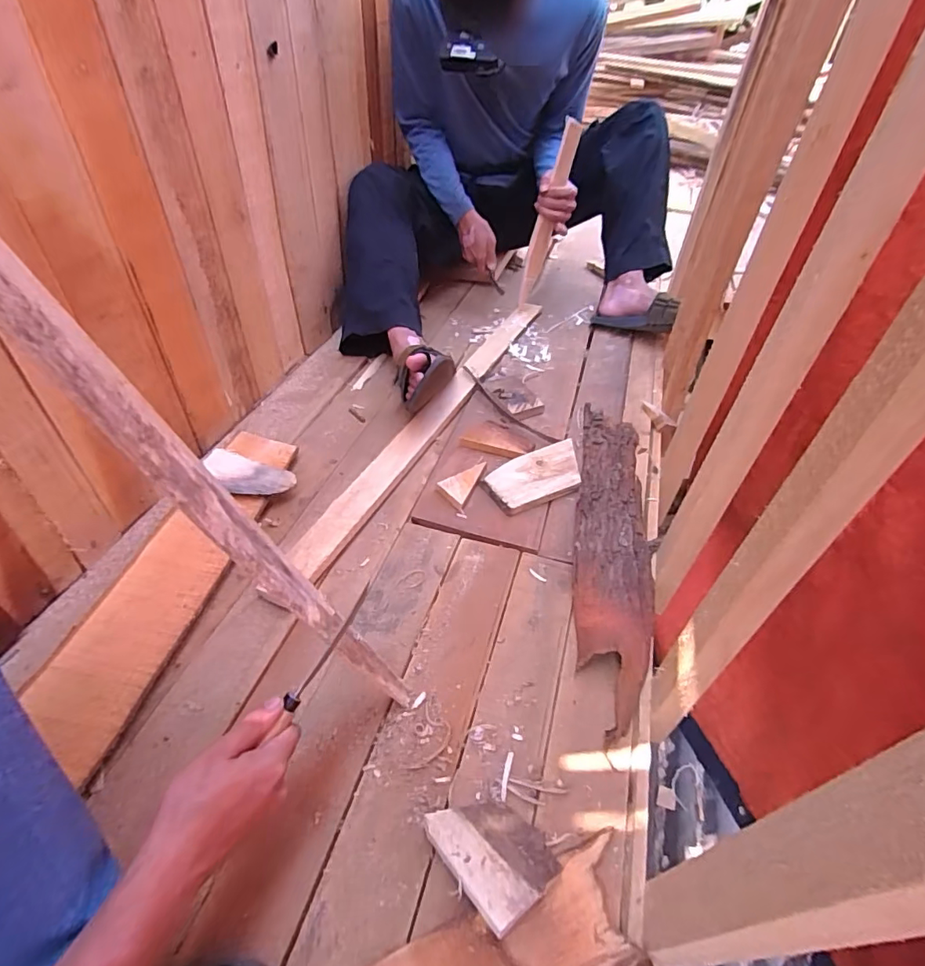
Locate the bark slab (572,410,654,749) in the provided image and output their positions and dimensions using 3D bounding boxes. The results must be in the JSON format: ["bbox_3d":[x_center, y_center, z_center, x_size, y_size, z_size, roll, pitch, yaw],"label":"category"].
[{"bbox_3d":[0.215,0.066,0.740,0.098,0.034,0.552,10,45,6],"label":"bark slab"}]

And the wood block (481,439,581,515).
[{"bbox_3d":[0.119,-0.011,0.822,0.167,0.022,0.097,-16,48,-19],"label":"wood block"}]

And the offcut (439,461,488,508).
[{"bbox_3d":[-0.003,-0.002,0.810,0.048,0.018,0.091,21,47,17],"label":"offcut"}]

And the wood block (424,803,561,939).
[{"bbox_3d":[0.027,0.330,0.466,0.079,0.034,0.106,-31,54,-30],"label":"wood block"}]

